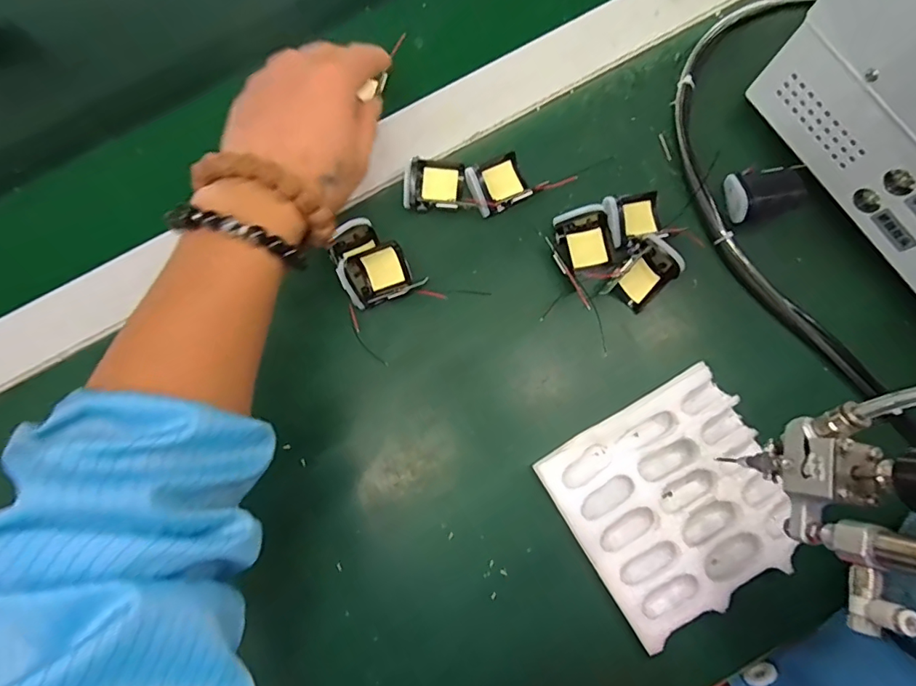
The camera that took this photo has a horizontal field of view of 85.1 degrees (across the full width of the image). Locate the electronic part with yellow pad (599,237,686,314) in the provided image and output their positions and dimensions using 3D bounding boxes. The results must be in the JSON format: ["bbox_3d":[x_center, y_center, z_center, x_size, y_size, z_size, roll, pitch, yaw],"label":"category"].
[{"bbox_3d":[0.127,-0.044,0.341,0.033,0.024,0.048,38,84,5],"label":"electronic part with yellow pad"}]

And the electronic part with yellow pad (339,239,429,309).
[{"bbox_3d":[-0.054,-0.047,0.345,0.052,0.022,0.038,-17,83,-2],"label":"electronic part with yellow pad"}]

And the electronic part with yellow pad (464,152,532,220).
[{"bbox_3d":[0.029,-0.116,0.356,0.044,0.022,0.038,-28,83,-4],"label":"electronic part with yellow pad"}]

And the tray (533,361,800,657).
[{"bbox_3d":[0.136,0.099,0.317,0.129,0.019,0.124,-30,83,-4],"label":"tray"}]

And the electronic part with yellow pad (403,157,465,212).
[{"bbox_3d":[-0.016,-0.115,0.358,0.039,0.016,0.042,9,82,1],"label":"electronic part with yellow pad"}]

